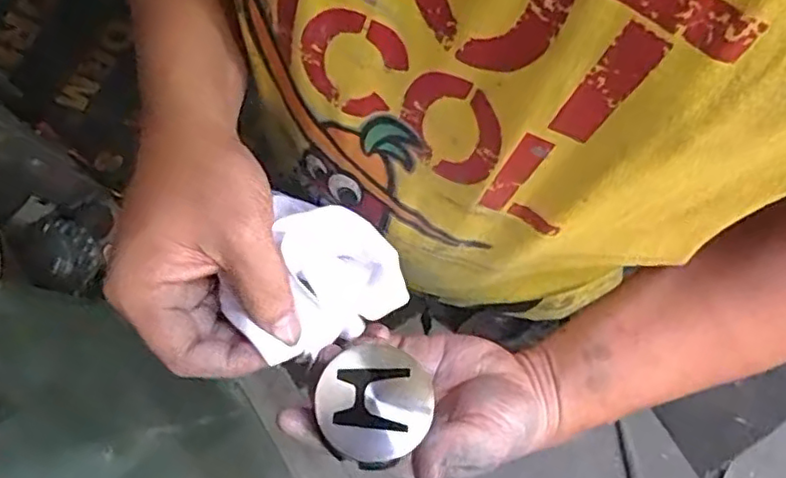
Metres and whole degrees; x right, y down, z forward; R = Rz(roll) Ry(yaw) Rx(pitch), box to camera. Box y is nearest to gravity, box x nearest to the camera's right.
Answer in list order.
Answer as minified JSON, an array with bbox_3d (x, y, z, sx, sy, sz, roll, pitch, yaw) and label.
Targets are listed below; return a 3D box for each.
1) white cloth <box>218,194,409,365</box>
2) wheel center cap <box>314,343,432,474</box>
[{"bbox_3d":[-0.037,0.025,0.335,0.079,0.064,0.083,21,78,4],"label":"white cloth"},{"bbox_3d":[-0.011,0.079,0.305,0.053,0.013,0.055,0,77,-1],"label":"wheel center cap"}]

